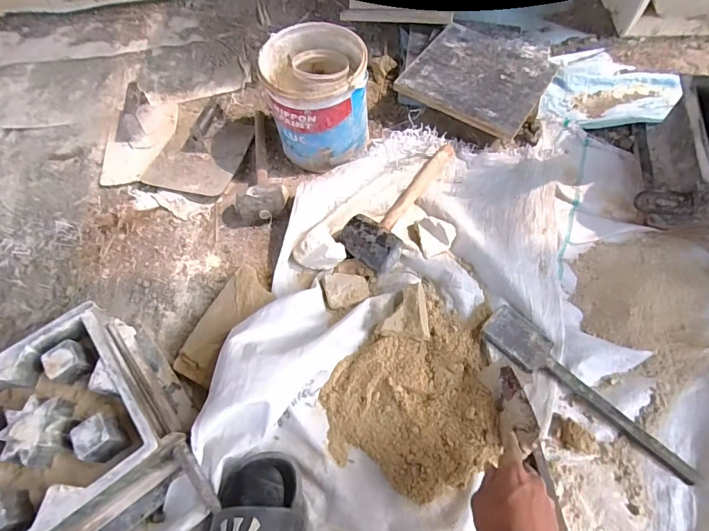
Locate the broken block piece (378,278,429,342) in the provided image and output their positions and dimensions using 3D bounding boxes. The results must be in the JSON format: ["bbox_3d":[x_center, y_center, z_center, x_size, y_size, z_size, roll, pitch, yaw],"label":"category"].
[{"bbox_3d":[0.082,0.064,0.659,0.072,0.026,0.097,3,61,5],"label":"broken block piece"}]

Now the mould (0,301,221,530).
[{"bbox_3d":[-0.353,0.233,0.527,0.247,0.130,0.286,-32,63,-13],"label":"mould"}]

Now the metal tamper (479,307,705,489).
[{"bbox_3d":[0.331,0.174,0.592,0.317,0.027,0.068,36,70,22],"label":"metal tamper"}]

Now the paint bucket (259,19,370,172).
[{"bbox_3d":[-0.065,-0.303,0.773,0.169,0.184,0.178,-2,61,3],"label":"paint bucket"}]

